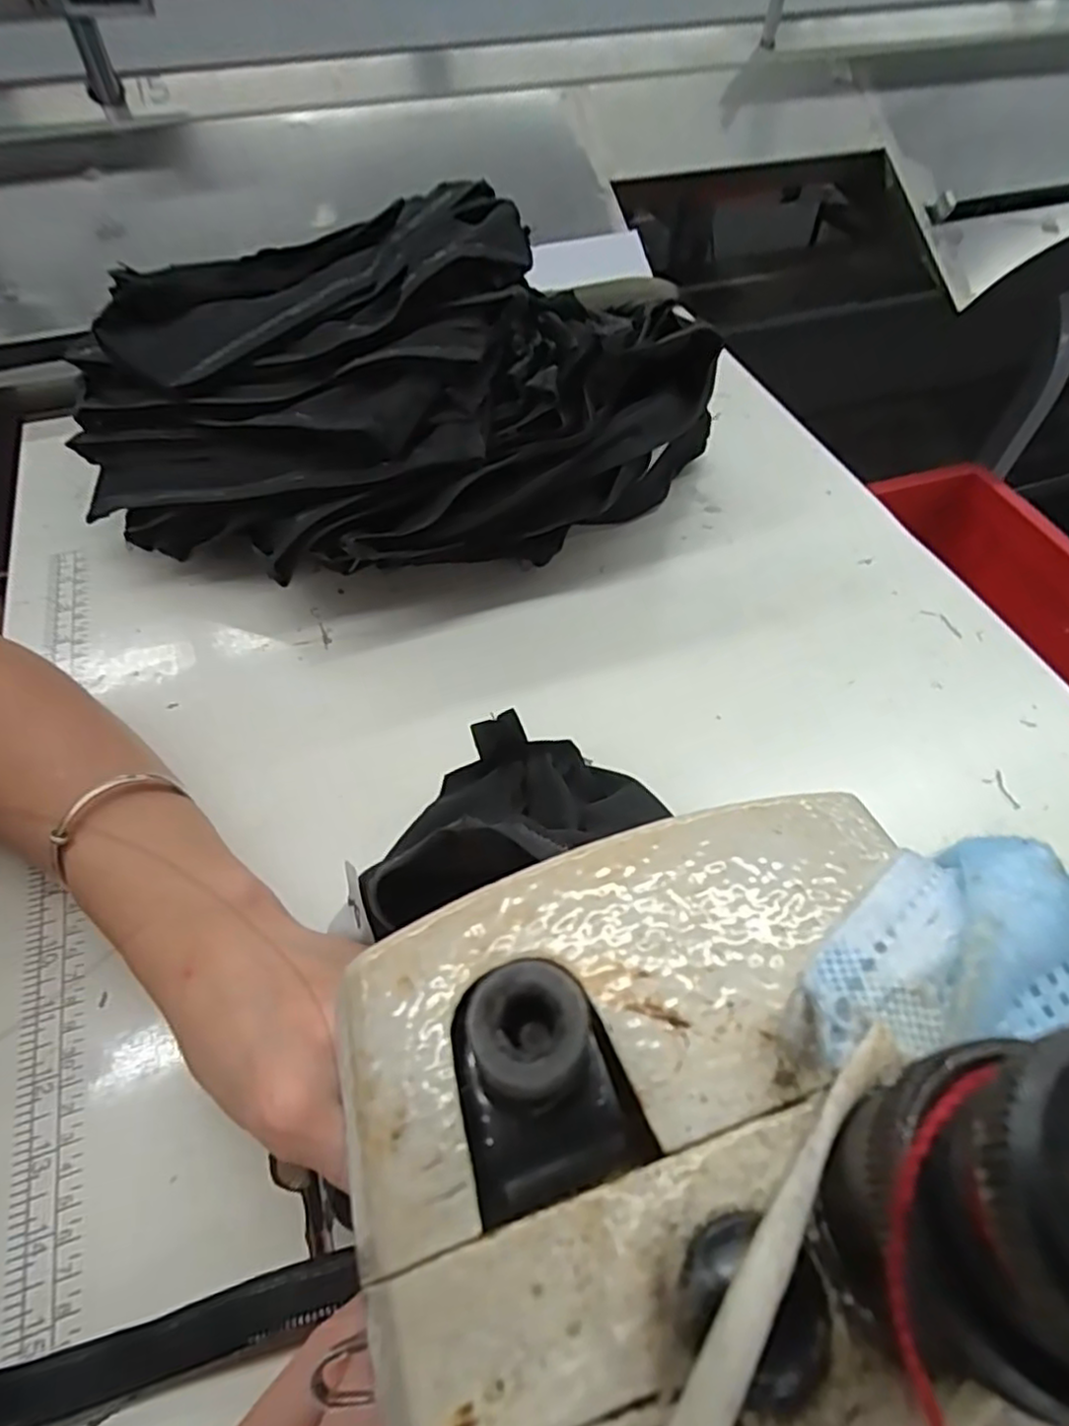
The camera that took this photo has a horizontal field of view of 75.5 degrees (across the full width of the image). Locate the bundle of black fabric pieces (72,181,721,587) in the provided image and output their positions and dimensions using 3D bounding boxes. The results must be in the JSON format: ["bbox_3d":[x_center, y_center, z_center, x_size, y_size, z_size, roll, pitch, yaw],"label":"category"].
[{"bbox_3d":[-0.097,-0.194,0.394,0.298,0.112,0.271,-29,59,-19],"label":"bundle of black fabric pieces"}]

